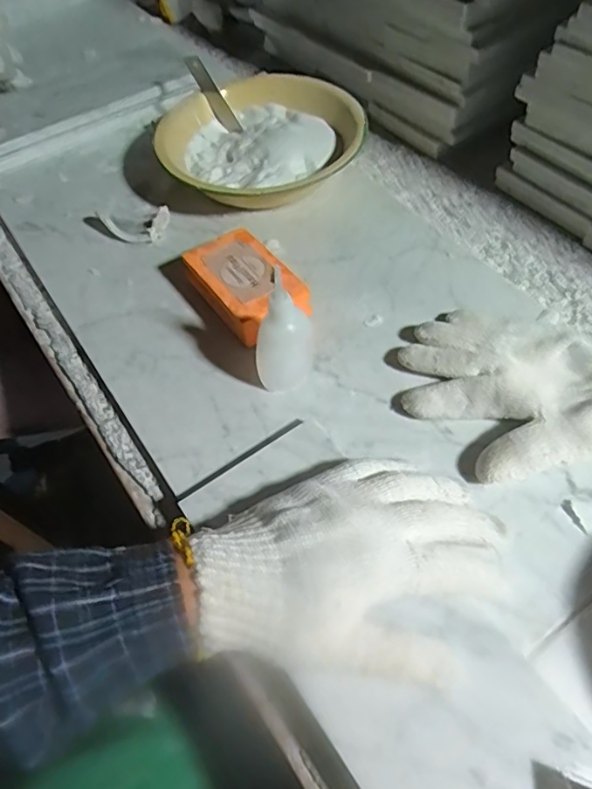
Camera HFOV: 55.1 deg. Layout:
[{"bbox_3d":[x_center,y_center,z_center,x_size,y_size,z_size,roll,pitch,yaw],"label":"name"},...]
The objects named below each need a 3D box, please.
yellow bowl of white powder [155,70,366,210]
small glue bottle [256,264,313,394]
[{"bbox_3d":[-0.034,-0.231,0.536,0.181,0.055,0.176,-2,55,3],"label":"yellow bowl of white powder"},{"bbox_3d":[-0.008,-0.040,0.379,0.039,0.080,0.037,-4,55,1],"label":"small glue bottle"}]

